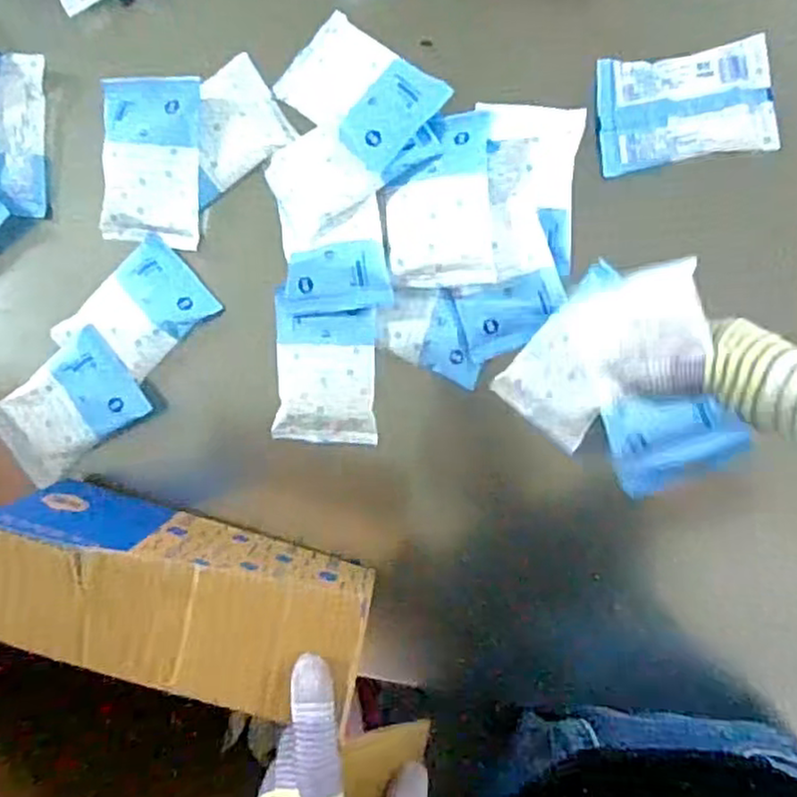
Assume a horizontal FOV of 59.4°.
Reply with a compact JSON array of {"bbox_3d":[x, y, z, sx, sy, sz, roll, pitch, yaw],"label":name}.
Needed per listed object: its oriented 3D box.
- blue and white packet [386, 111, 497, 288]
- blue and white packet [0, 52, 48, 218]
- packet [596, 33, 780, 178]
[{"bbox_3d":[0.031,-0.151,0.536,0.079,0.019,0.128,-2,92,4],"label":"blue and white packet"},{"bbox_3d":[-0.333,-0.219,0.579,0.073,0.015,0.126,1,101,-12],"label":"blue and white packet"},{"bbox_3d":[0.222,-0.227,0.543,0.130,0.011,0.084,-7,92,4],"label":"packet"}]

